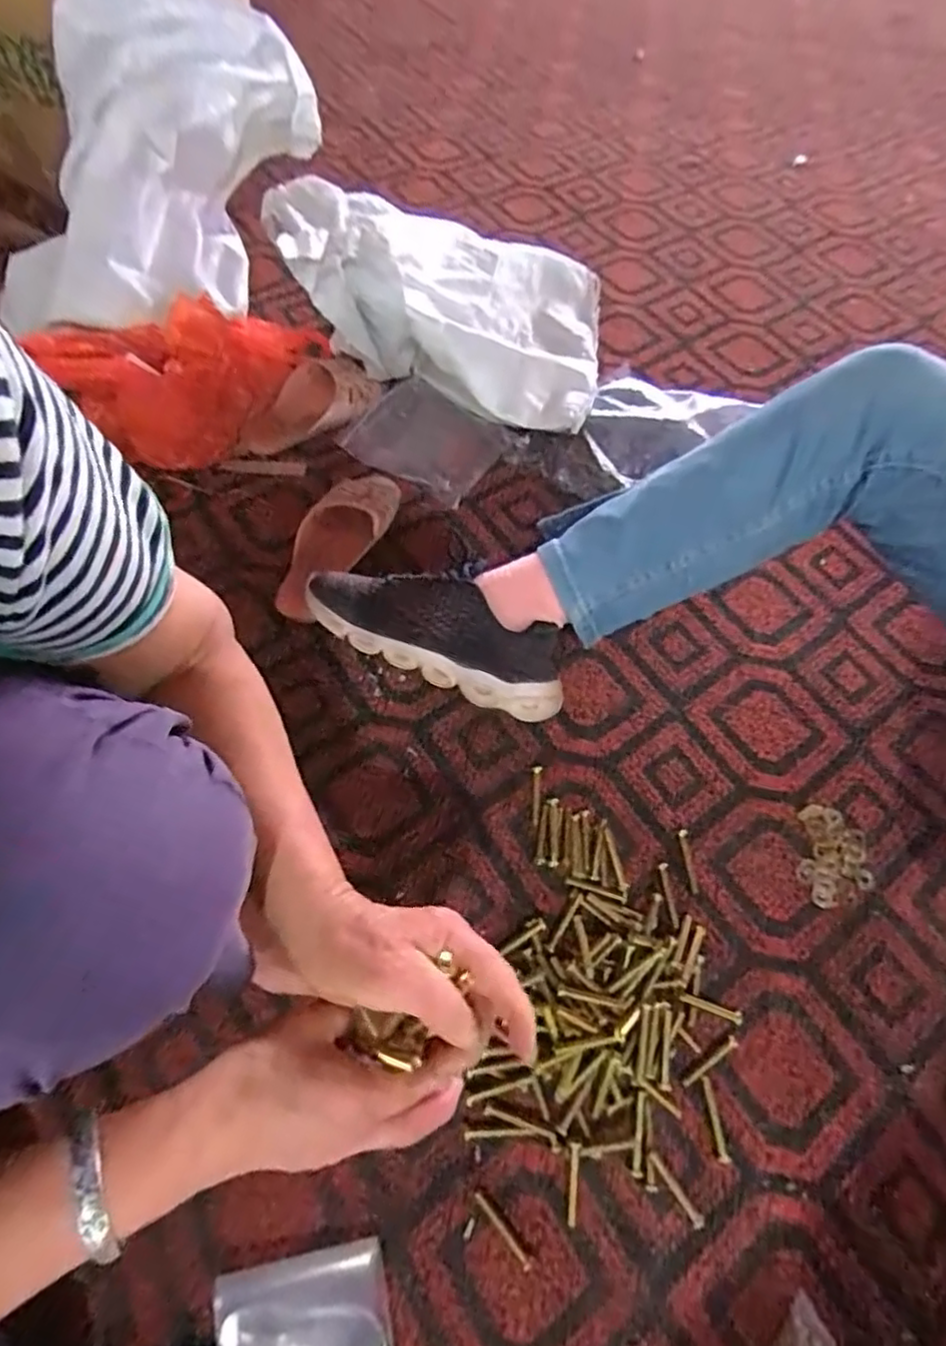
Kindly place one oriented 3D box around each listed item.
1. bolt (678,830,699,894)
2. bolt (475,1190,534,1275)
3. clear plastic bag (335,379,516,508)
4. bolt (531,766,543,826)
[{"bbox_3d":[0.191,0.166,0.574,0.009,0.004,0.054,-2,62,-5],"label":"bolt"},{"bbox_3d":[0.021,0.381,0.445,0.008,0.004,0.054,-38,70,-21],"label":"bolt"},{"bbox_3d":[-0.057,-0.281,0.786,0.177,0.029,0.131,34,65,14],"label":"clear plastic bag"},{"bbox_3d":[0.057,0.112,0.597,0.009,0.004,0.055,8,61,1],"label":"bolt"}]

